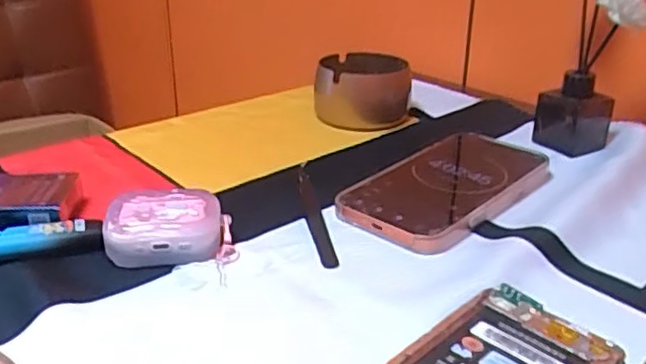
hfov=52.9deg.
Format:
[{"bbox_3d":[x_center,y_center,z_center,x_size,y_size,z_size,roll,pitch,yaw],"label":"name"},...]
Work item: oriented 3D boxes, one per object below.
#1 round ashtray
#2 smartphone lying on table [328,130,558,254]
[{"bbox_3d":[0.037,-0.088,0.603,0.085,0.052,0.094,3,26,6],"label":"round ashtray"},{"bbox_3d":[0.092,0.000,0.458,0.085,0.014,0.178,23,34,38],"label":"smartphone lying on table"}]

